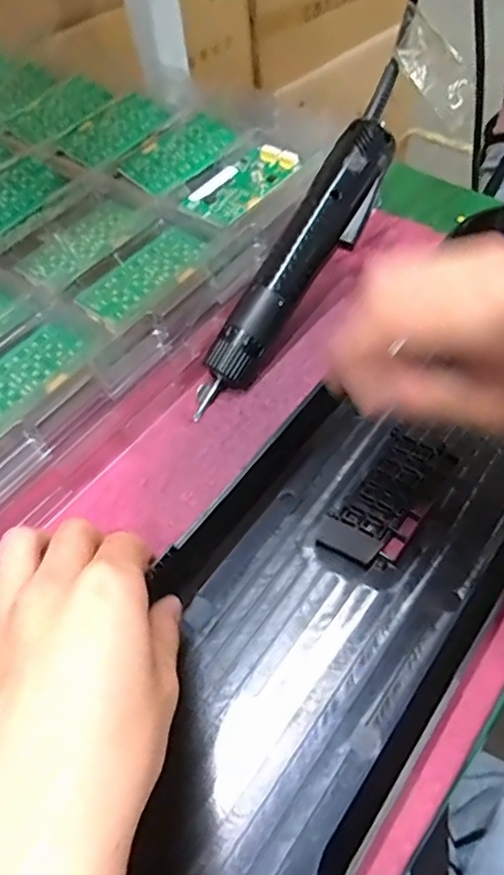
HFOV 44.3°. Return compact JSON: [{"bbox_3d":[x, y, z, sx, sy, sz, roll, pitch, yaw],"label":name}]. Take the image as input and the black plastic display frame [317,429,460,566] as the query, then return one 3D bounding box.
[{"bbox_3d":[0.076,0.033,0.347,0.037,0.007,0.086,32,61,24],"label":"black plastic display frame"}]

